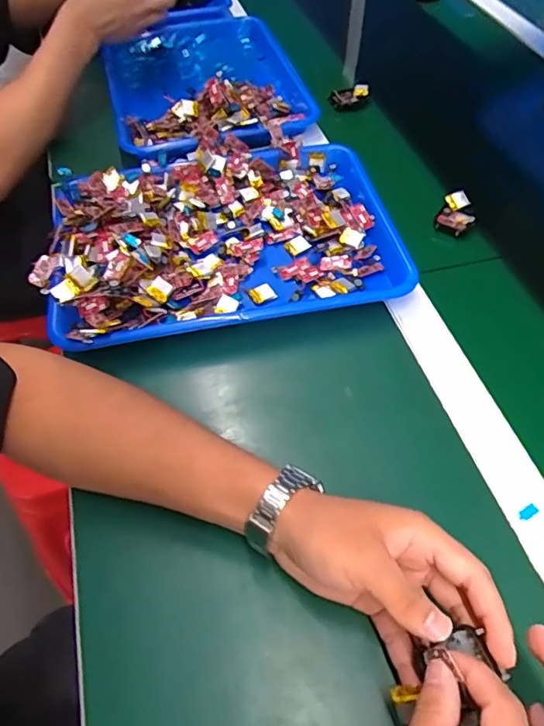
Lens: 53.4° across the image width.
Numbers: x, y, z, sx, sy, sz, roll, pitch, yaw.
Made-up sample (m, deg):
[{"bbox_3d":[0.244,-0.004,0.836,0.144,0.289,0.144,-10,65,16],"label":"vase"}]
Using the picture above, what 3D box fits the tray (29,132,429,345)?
[{"bbox_3d":[-0.052,-0.135,0.563,0.344,0.050,0.259,-10,53,-6],"label":"tray"}]

